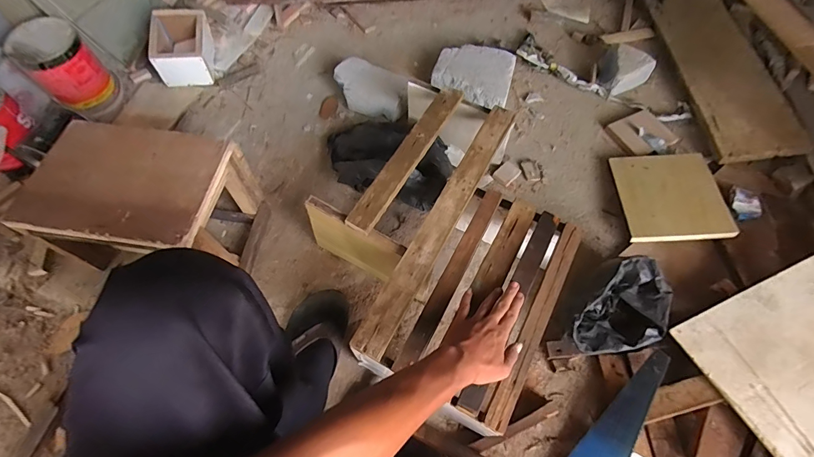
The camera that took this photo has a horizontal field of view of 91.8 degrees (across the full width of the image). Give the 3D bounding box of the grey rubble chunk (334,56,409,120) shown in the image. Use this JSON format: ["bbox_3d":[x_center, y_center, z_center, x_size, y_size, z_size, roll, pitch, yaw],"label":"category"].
[{"bbox_3d":[-0.091,-0.345,0.995,0.210,0.086,0.098,28,67,16],"label":"grey rubble chunk"}]

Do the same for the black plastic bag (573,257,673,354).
[{"bbox_3d":[0.397,0.150,0.711,0.216,0.076,0.130,-39,68,-19],"label":"black plastic bag"}]

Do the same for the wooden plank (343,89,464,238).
[{"bbox_3d":[0.005,-0.144,0.753,0.050,0.019,0.371,27,65,14],"label":"wooden plank"}]

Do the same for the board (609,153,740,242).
[{"bbox_3d":[0.570,-0.073,0.858,0.191,0.020,0.235,-3,53,15],"label":"board"}]

